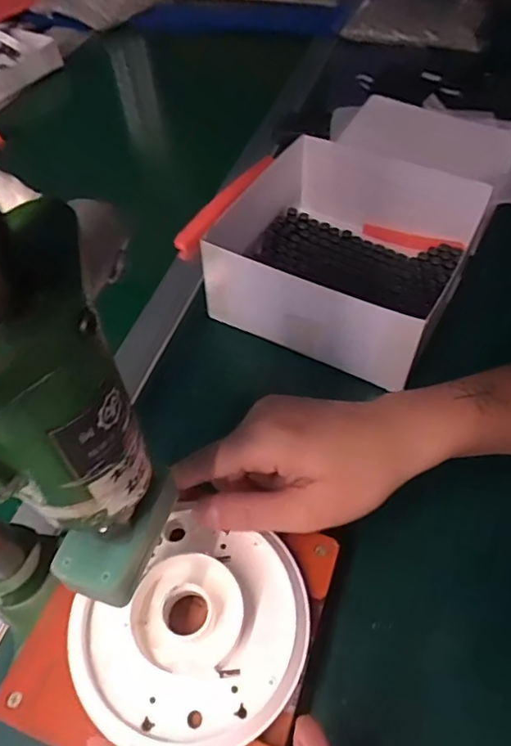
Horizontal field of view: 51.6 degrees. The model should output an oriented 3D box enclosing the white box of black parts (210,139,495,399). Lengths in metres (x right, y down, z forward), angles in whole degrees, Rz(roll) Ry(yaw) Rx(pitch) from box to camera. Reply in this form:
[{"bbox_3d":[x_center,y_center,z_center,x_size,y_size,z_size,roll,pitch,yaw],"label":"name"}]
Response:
[{"bbox_3d":[0.088,-0.117,0.503,0.205,0.095,0.216,21,56,17],"label":"white box of black parts"}]

